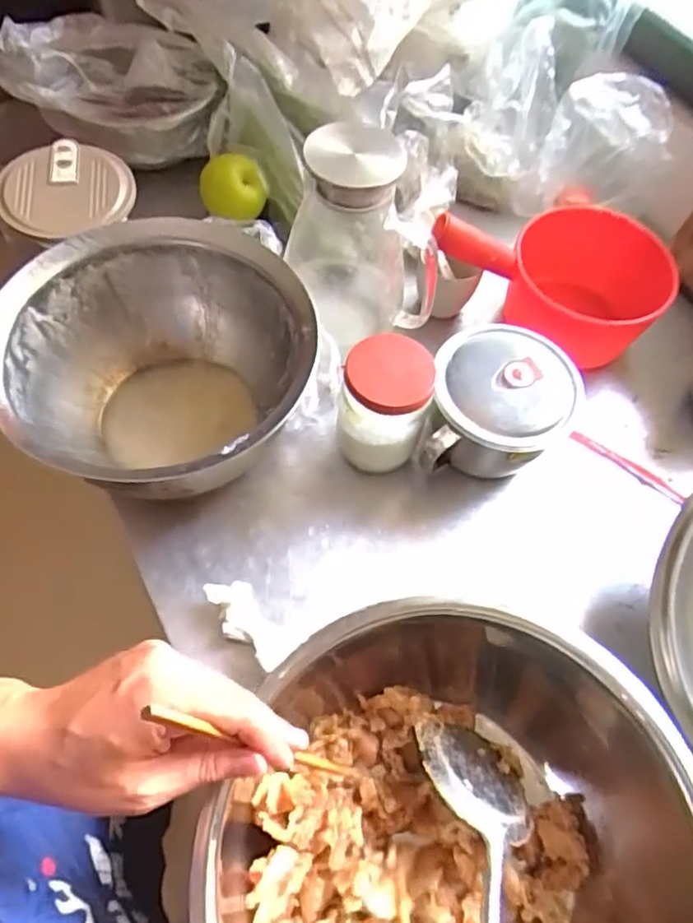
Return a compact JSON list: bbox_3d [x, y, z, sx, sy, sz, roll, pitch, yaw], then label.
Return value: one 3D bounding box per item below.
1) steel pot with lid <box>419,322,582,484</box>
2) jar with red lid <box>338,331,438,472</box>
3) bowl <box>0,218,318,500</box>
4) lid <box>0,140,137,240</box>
[{"bbox_3d":[0.152,-0.056,0.651,0.152,0.111,0.141,0,62,-4],"label":"steel pot with lid"},{"bbox_3d":[0.036,-0.051,0.617,0.085,0.137,0.075,18,62,6],"label":"jar with red lid"},{"bbox_3d":[-0.174,-0.079,0.609,0.271,0.145,0.271,2,61,-3],"label":"bowl"},{"bbox_3d":[-0.318,-0.302,0.702,0.145,0.024,0.127,4,75,-4],"label":"lid"}]

